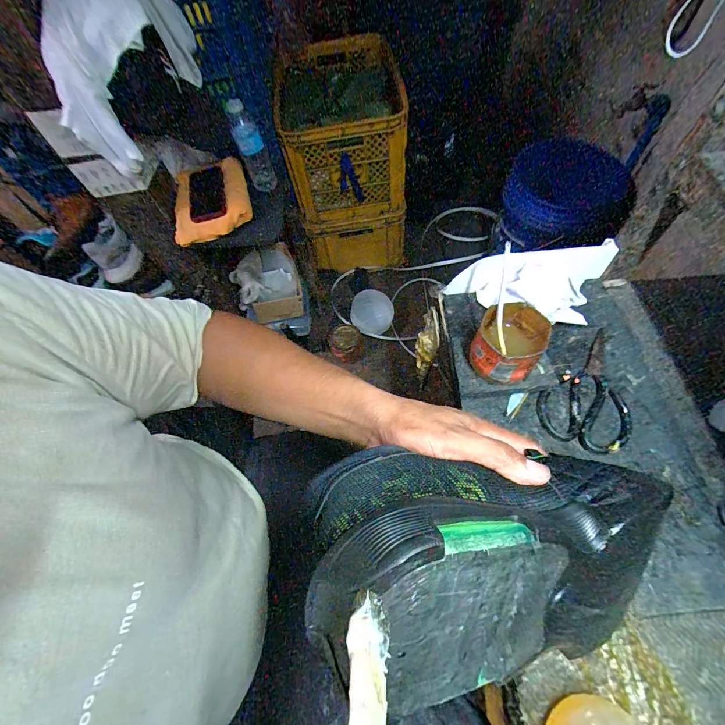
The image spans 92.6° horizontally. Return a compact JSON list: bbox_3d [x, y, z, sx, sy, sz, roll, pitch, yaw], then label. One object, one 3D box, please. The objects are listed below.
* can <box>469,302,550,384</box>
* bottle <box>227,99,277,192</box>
[{"bbox_3d":[0.180,-0.017,0.439,0.075,0.085,0.082,-3,62,6],"label":"can"},{"bbox_3d":[-0.237,-0.457,0.759,0.062,0.201,0.054,-23,62,-5],"label":"bottle"}]

